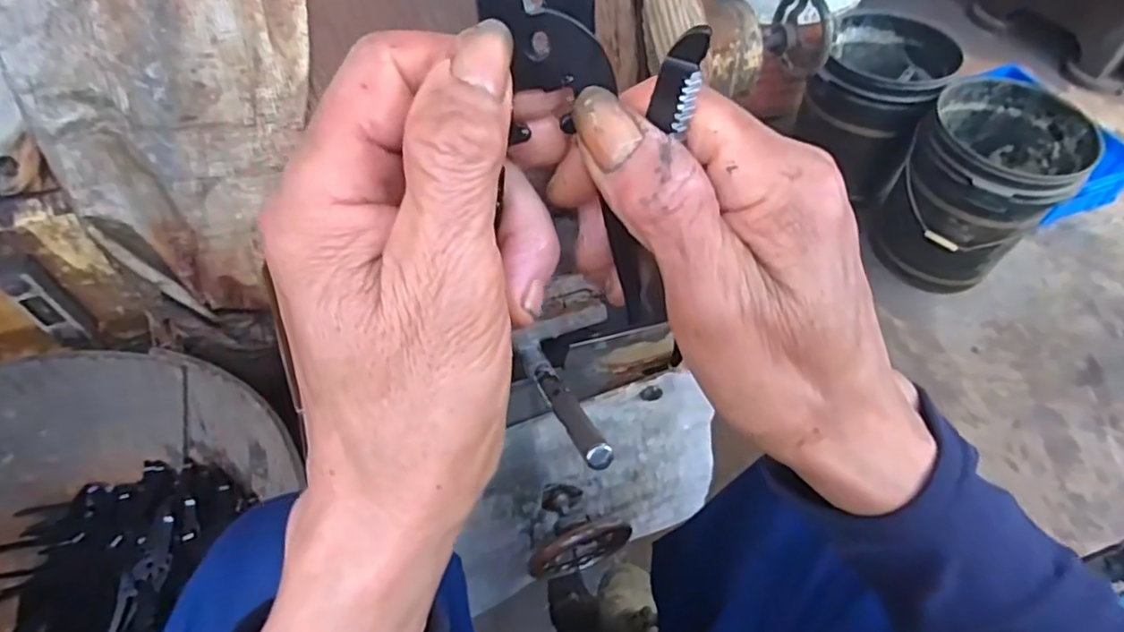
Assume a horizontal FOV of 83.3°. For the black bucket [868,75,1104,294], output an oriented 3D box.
[{"bbox_3d":[1.031,-0.315,1.612,0.360,0.402,0.335,0,54,-1],"label":"black bucket"}]

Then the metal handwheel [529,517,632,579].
[{"bbox_3d":[0.019,0.245,0.665,0.107,0.106,0.020,-14,56,-11],"label":"metal handwheel"}]

